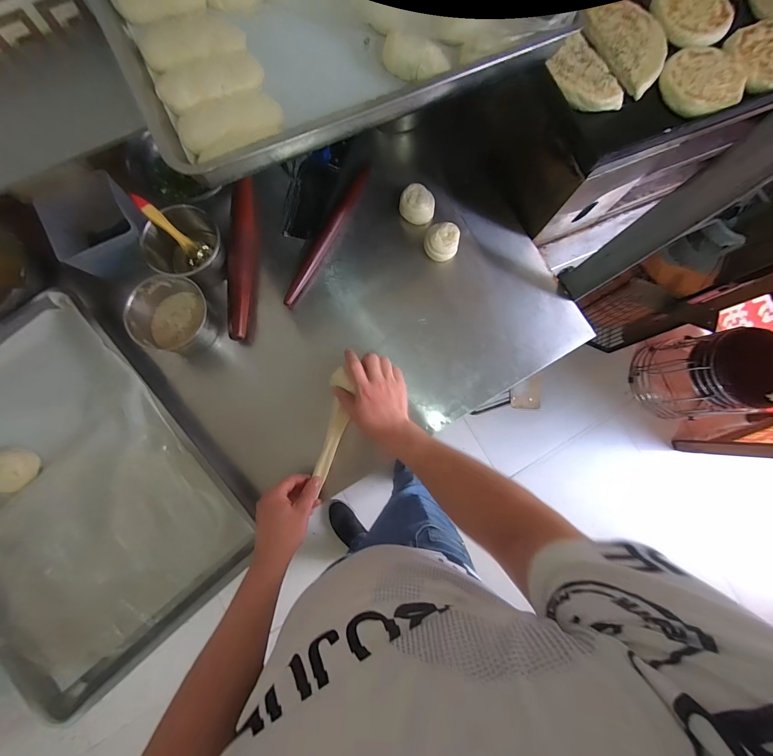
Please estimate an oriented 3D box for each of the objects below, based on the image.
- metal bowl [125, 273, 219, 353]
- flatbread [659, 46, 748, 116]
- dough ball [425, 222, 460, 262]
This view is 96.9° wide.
[{"bbox_3d":[-0.368,-0.106,0.601,0.121,0.073,0.120,1,81,-3],"label":"metal bowl"},{"bbox_3d":[0.506,-0.478,0.546,0.126,0.012,0.120,1,81,-3],"label":"flatbread"},{"bbox_3d":[0.108,-0.266,0.659,0.068,0.041,0.069,1,81,-3],"label":"dough ball"}]

